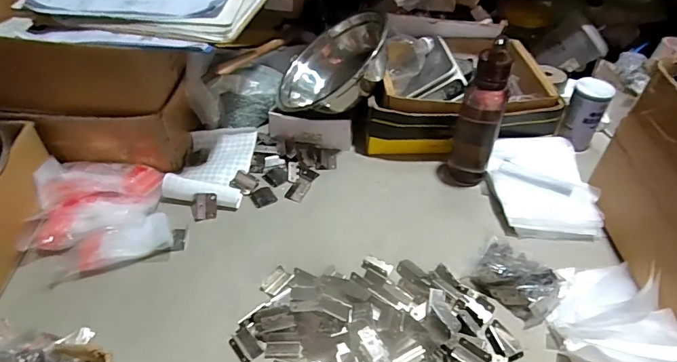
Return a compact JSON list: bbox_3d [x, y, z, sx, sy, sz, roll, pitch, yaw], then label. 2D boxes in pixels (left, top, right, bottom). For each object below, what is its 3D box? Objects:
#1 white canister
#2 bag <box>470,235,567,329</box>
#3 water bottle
[{"bbox_3d":[0.462,-0.121,0.833,0.063,0.126,0.067,20,46,20],"label":"white canister"},{"bbox_3d":[0.243,0.125,0.605,0.088,0.035,0.121,-28,49,-27],"label":"bag"},{"bbox_3d":[0.222,-0.093,0.710,0.073,0.240,0.060,14,45,15],"label":"water bottle"}]

